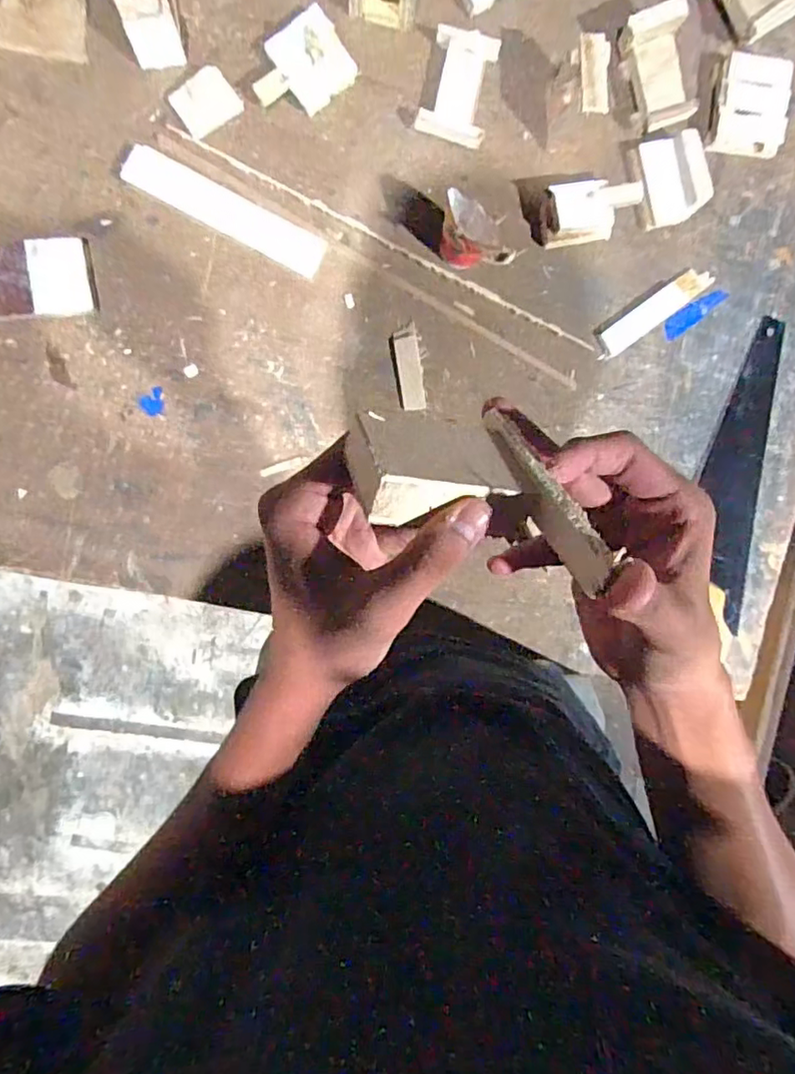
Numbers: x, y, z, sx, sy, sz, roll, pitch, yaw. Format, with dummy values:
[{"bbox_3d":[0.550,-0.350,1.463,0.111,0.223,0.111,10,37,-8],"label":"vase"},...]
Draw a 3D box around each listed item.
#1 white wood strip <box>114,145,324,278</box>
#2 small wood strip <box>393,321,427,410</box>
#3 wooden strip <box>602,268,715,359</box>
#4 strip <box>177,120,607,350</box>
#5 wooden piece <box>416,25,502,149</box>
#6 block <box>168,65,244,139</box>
[{"bbox_3d":[-0.170,-0.326,0.586,0.202,0.010,0.041,26,93,-6],"label":"white wood strip"},{"bbox_3d":[0.013,-0.179,0.618,0.026,0.007,0.087,-9,96,-4],"label":"small wood strip"},{"bbox_3d":[0.277,-0.245,0.627,0.134,0.004,0.030,-36,97,0],"label":"wooden strip"},{"bbox_3d":[-0.007,-0.299,0.599,0.472,0.009,0.013,25,93,-6],"label":"strip"},{"bbox_3d":[0.063,-0.450,0.582,0.066,0.014,0.099,14,94,-6],"label":"wooden piece"},{"bbox_3d":[-0.188,-0.427,0.573,0.058,0.009,0.046,-37,97,0],"label":"block"}]

